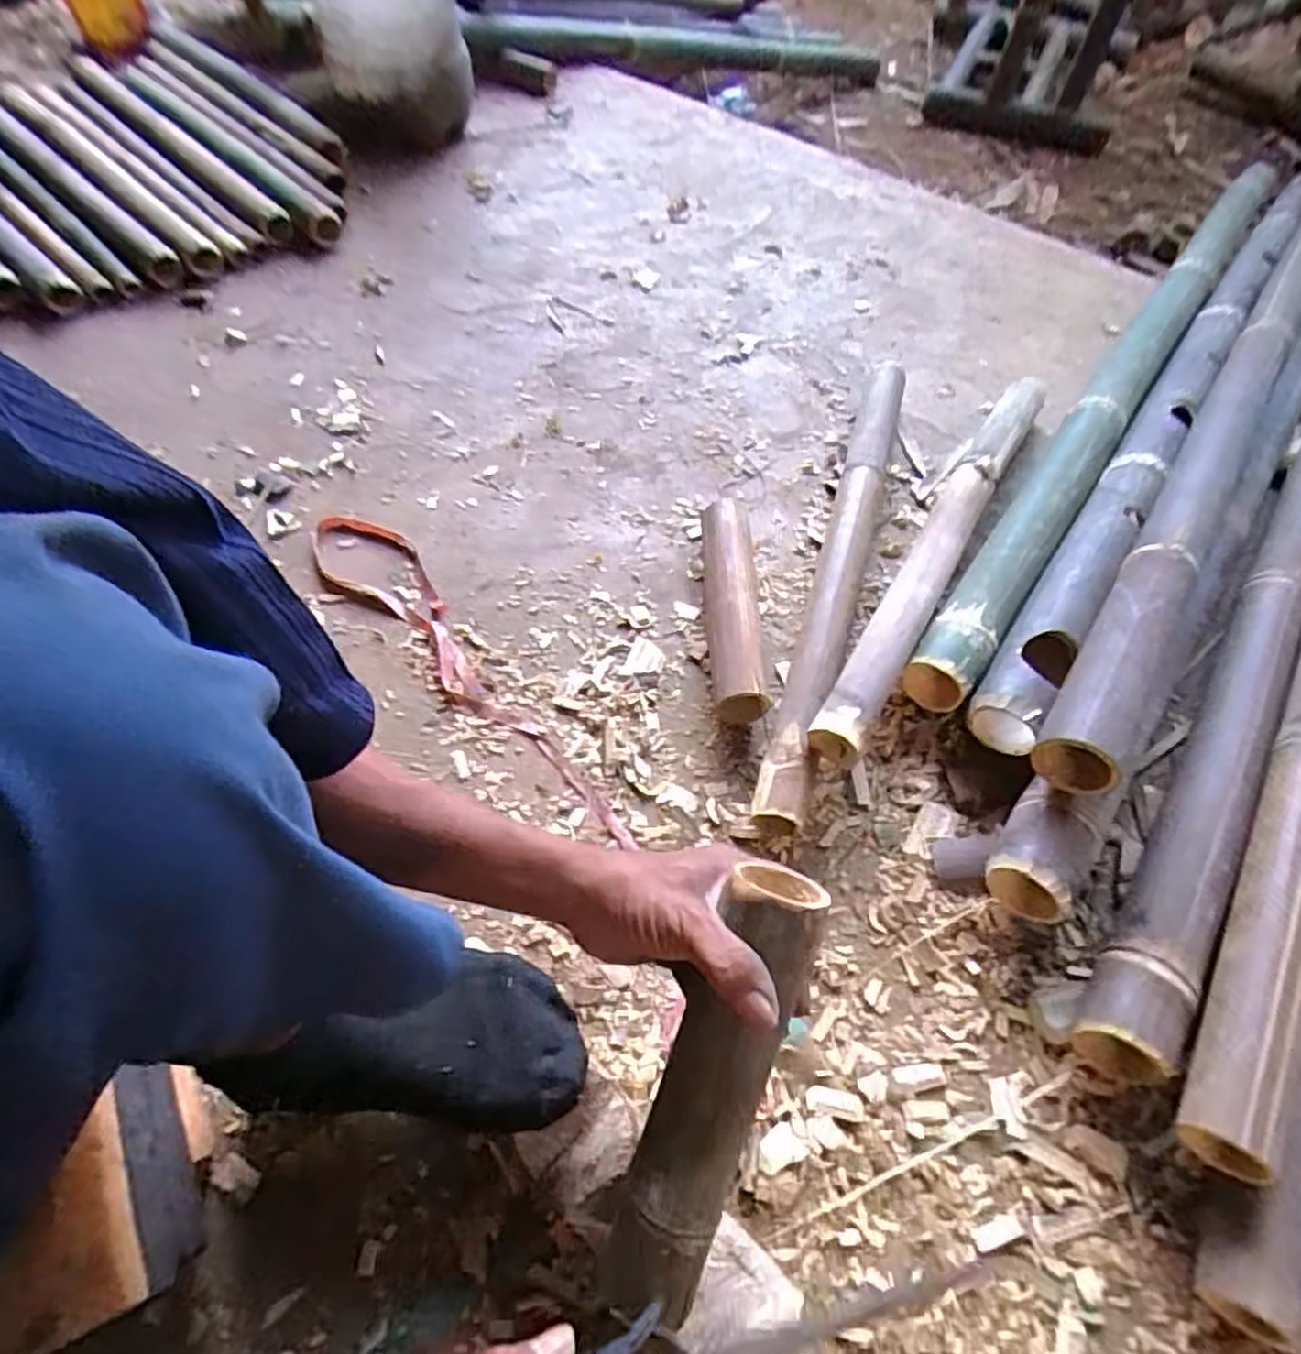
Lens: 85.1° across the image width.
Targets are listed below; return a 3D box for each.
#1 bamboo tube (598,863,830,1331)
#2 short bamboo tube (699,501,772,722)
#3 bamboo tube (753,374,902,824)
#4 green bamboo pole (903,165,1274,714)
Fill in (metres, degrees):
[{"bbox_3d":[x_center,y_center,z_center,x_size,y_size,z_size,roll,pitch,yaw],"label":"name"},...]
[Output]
[{"bbox_3d":[0.033,0.228,0.399,0.055,0.052,0.246,20,91,14],"label":"bamboo tube"},{"bbox_3d":[0.082,-0.075,0.720,0.050,0.052,0.249,-3,59,2],"label":"short bamboo tube"},{"bbox_3d":[0.201,-0.121,0.746,0.044,0.050,0.604,14,60,12],"label":"bamboo tube"},{"bbox_3d":[0.689,-0.462,0.978,0.073,0.077,1.418,33,63,18],"label":"green bamboo pole"}]

